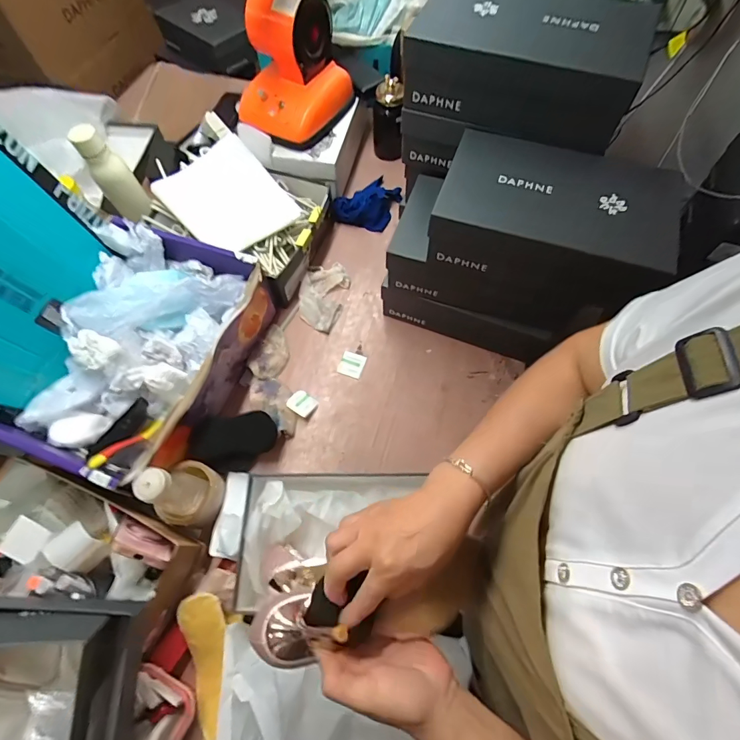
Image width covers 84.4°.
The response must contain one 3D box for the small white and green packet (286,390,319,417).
[{"bbox_3d":[-0.120,0.059,0.722,0.047,0.011,0.040,33,70,15],"label":"small white and green packet"}]

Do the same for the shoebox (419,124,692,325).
[{"bbox_3d":[0.243,-0.209,0.573,0.289,0.106,0.193,20,67,10],"label":"shoebox"}]

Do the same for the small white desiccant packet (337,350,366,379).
[{"bbox_3d":[-0.033,-0.012,0.760,0.045,0.005,0.045,20,67,10],"label":"small white desiccant packet"}]

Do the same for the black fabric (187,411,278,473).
[{"bbox_3d":[-0.216,0.115,0.658,0.128,0.062,0.077,-13,66,-5],"label":"black fabric"}]

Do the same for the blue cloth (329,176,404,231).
[{"bbox_3d":[0.001,-0.368,0.904,0.113,0.050,0.160,35,71,16],"label":"blue cloth"}]

